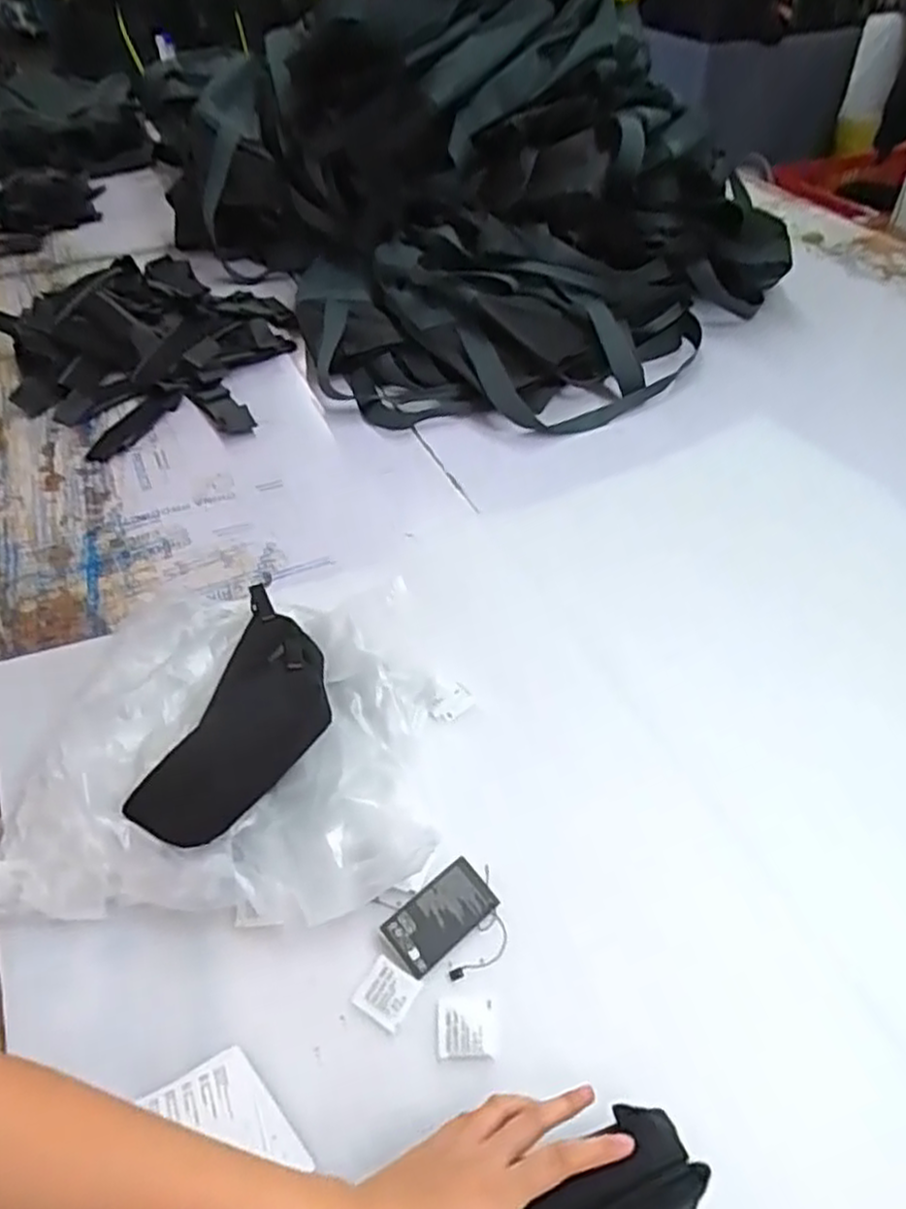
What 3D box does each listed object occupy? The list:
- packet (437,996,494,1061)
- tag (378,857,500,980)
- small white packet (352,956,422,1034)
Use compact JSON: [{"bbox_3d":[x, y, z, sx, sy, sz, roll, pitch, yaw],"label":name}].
[{"bbox_3d":[0.009,0.307,0.538,0.040,0.008,0.040,1,45,2],"label":"packet"},{"bbox_3d":[-0.010,0.248,0.588,0.086,0.004,0.049,-34,70,-26],"label":"tag"},{"bbox_3d":[-0.050,0.292,0.555,0.037,0.007,0.039,23,50,22],"label":"small white packet"}]

